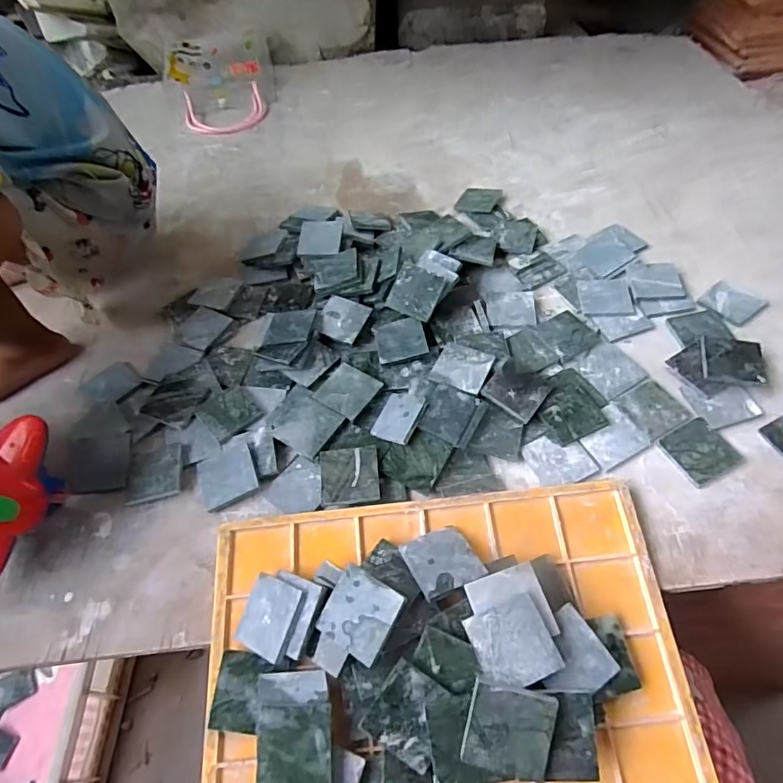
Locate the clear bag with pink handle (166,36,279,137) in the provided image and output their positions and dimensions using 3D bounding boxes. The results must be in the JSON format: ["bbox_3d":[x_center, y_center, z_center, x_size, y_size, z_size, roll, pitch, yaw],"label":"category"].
[{"bbox_3d":[-0.278,-0.503,0.842,0.169,0.058,0.219,-12,55,-3],"label":"clear bag with pink handle"}]

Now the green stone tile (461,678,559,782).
[{"bbox_3d":[0.070,0.201,0.308,0.048,0.004,0.048,13,89,8],"label":"green stone tile"}]

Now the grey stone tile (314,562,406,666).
[{"bbox_3d":[-0.022,0.149,0.349,0.048,0.004,0.048,23,79,28],"label":"grey stone tile"}]

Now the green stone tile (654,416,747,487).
[{"bbox_3d":[0.251,0.048,0.423,0.048,0.006,0.048,-24,57,-11],"label":"green stone tile"}]

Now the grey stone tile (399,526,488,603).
[{"bbox_3d":[0.038,0.124,0.381,0.048,0.004,0.048,-19,43,-20],"label":"grey stone tile"}]

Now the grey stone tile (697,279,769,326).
[{"bbox_3d":[0.336,-0.089,0.511,0.052,0.005,0.048,-33,59,-17],"label":"grey stone tile"}]

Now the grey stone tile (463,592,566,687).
[{"bbox_3d":[0.077,0.159,0.328,0.049,0.007,0.046,-20,56,-9],"label":"grey stone tile"}]

